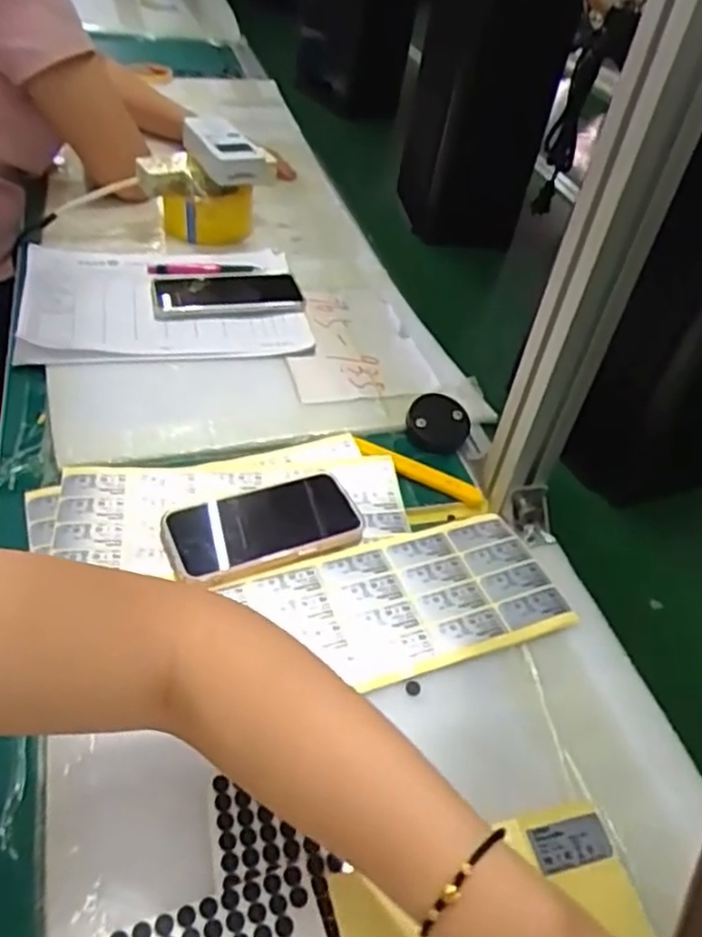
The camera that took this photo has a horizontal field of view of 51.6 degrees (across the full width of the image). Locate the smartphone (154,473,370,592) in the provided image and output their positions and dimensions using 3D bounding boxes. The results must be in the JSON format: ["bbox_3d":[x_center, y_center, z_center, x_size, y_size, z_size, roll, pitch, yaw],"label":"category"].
[{"bbox_3d":[-0.070,0.044,0.578,0.154,0.010,0.087,-17,49,-22],"label":"smartphone"}]

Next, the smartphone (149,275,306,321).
[{"bbox_3d":[-0.138,-0.196,0.821,0.164,0.015,0.085,-7,46,-13],"label":"smartphone"}]

